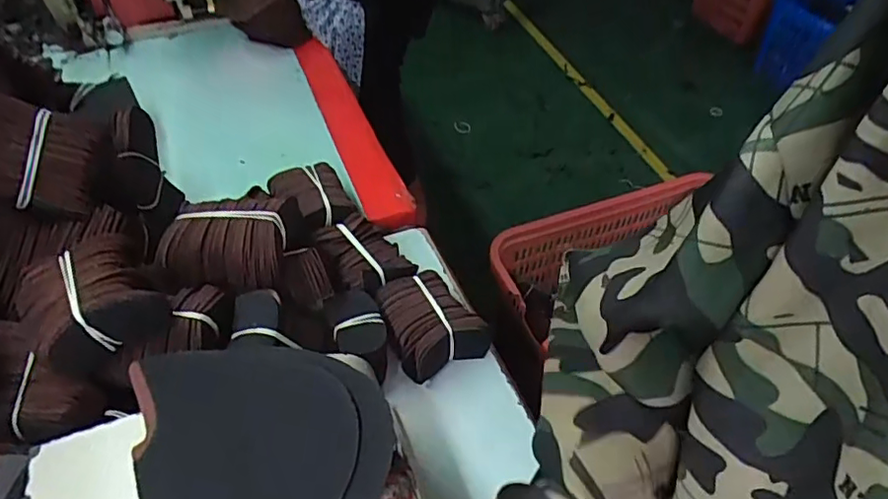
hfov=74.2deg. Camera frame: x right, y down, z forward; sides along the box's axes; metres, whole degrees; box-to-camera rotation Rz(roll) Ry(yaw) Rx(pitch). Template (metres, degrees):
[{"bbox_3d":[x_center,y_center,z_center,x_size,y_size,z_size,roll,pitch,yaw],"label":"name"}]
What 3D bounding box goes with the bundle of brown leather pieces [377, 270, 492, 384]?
[{"bbox_3d":[-0.011,0.073,0.584,0.096,0.052,0.097,-13,49,-15],"label":"bundle of brown leather pieces"}]

